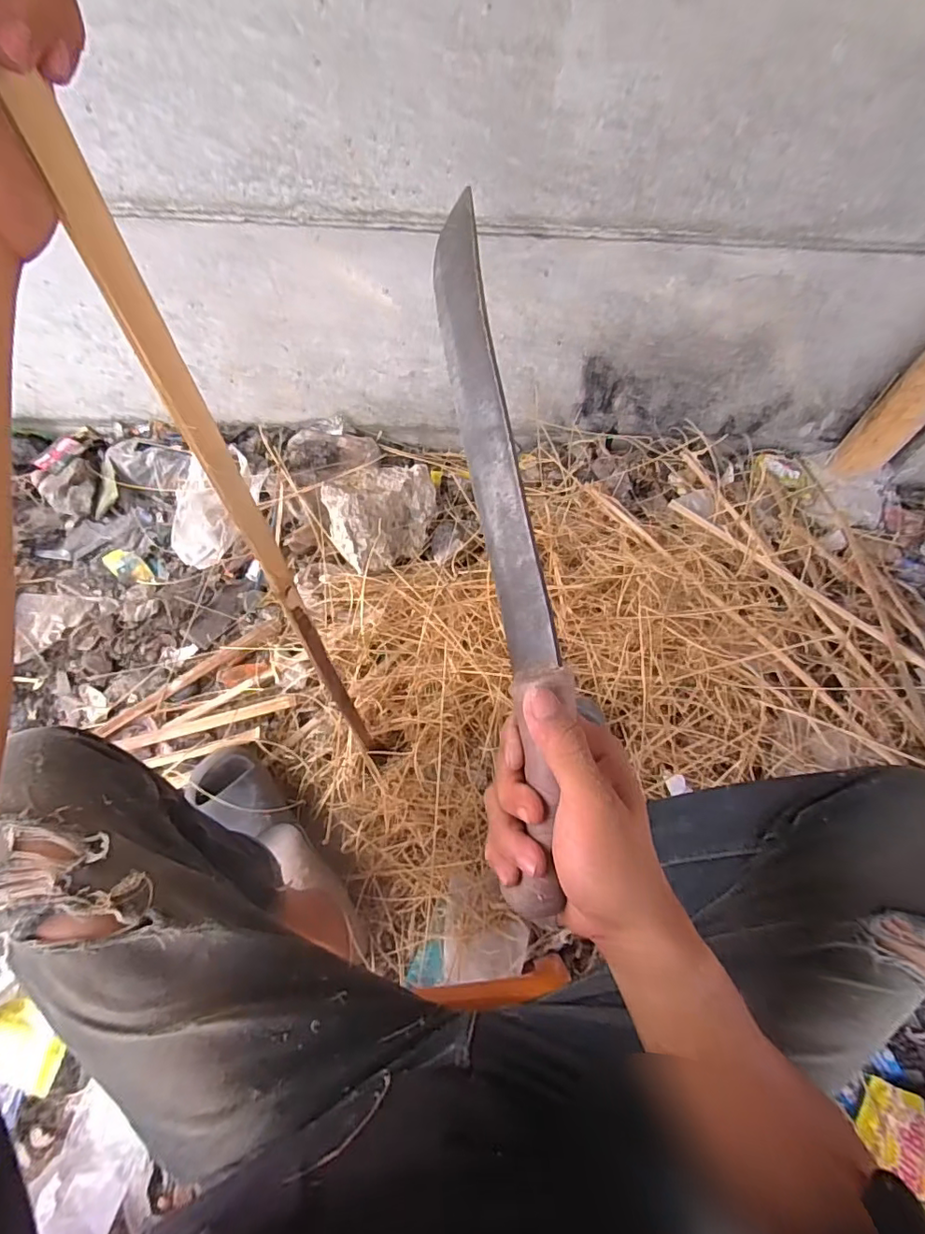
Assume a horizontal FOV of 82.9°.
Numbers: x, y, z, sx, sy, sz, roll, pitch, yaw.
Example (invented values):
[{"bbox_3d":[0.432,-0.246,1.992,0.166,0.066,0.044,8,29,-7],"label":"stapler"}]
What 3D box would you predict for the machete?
[{"bbox_3d":[0.020,-0.045,0.294,0.041,0.029,0.396,-7,82,-8],"label":"machete"}]

